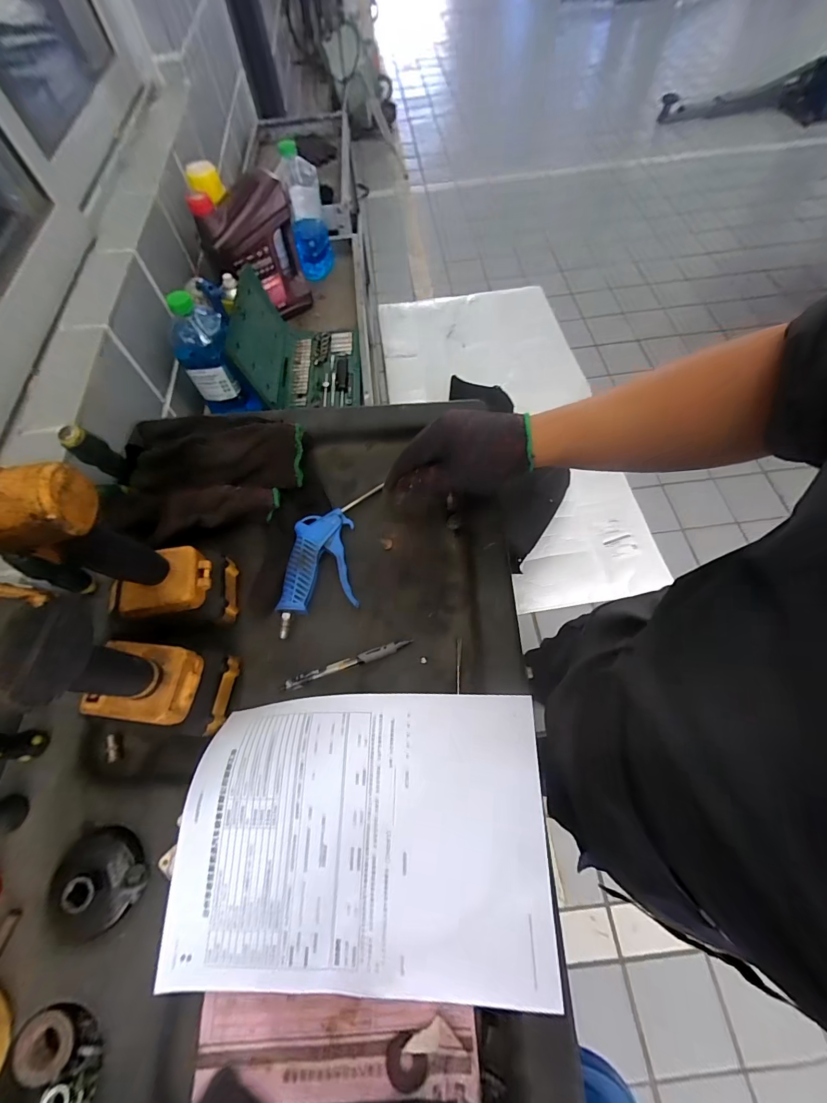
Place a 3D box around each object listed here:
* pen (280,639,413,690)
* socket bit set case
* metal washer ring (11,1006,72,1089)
[{"bbox_3d":[-0.068,0.116,0.419,0.137,0.008,0.013,-19,65,-7],"label":"pen"},{"bbox_3d":[-0.243,-0.453,0.879,0.226,0.161,0.282,-5,64,-1],"label":"socket bit set case"},{"bbox_3d":[-0.266,0.357,0.293,0.036,0.010,0.039,-1,64,2],"label":"metal washer ring"}]

